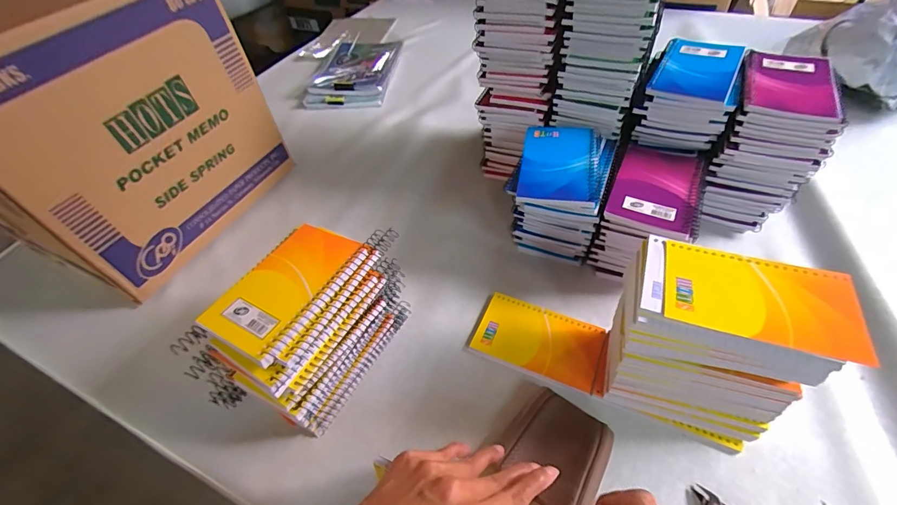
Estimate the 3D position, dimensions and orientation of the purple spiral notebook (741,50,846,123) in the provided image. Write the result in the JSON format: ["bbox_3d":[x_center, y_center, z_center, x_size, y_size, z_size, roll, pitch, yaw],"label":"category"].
[{"bbox_3d":[0.376,-0.188,0.447,0.087,0.012,0.123,16,52,19],"label":"purple spiral notebook"}]

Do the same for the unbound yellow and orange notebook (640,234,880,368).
[{"bbox_3d":[0.228,0.030,0.308,0.145,0.005,0.079,13,51,16],"label":"unbound yellow and orange notebook"}]

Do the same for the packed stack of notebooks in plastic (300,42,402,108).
[{"bbox_3d":[-0.206,-0.397,0.879,0.181,0.032,0.253,-2,49,4],"label":"packed stack of notebooks in plastic"}]

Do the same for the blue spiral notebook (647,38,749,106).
[{"bbox_3d":[0.292,-0.216,0.476,0.083,0.015,0.129,22,54,23],"label":"blue spiral notebook"}]

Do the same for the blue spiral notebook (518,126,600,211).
[{"bbox_3d":[0.128,-0.102,0.463,0.082,0.014,0.127,7,50,12],"label":"blue spiral notebook"}]

